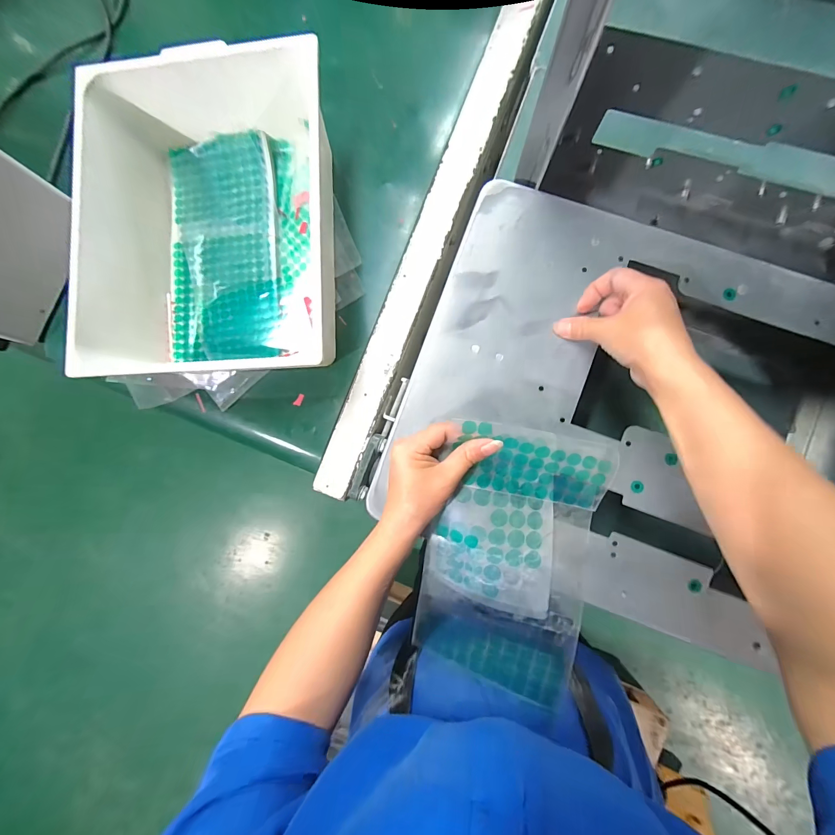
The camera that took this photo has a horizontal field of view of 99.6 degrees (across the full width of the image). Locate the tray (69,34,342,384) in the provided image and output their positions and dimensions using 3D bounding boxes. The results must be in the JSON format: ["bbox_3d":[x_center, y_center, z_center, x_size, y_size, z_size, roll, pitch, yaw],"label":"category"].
[{"bbox_3d":[-0.237,-0.234,0.428,0.292,0.112,0.352,-4,88,3],"label":"tray"}]

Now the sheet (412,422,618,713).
[{"bbox_3d":[0.078,0.122,0.300,0.131,0.062,0.224,9,89,3],"label":"sheet"}]

